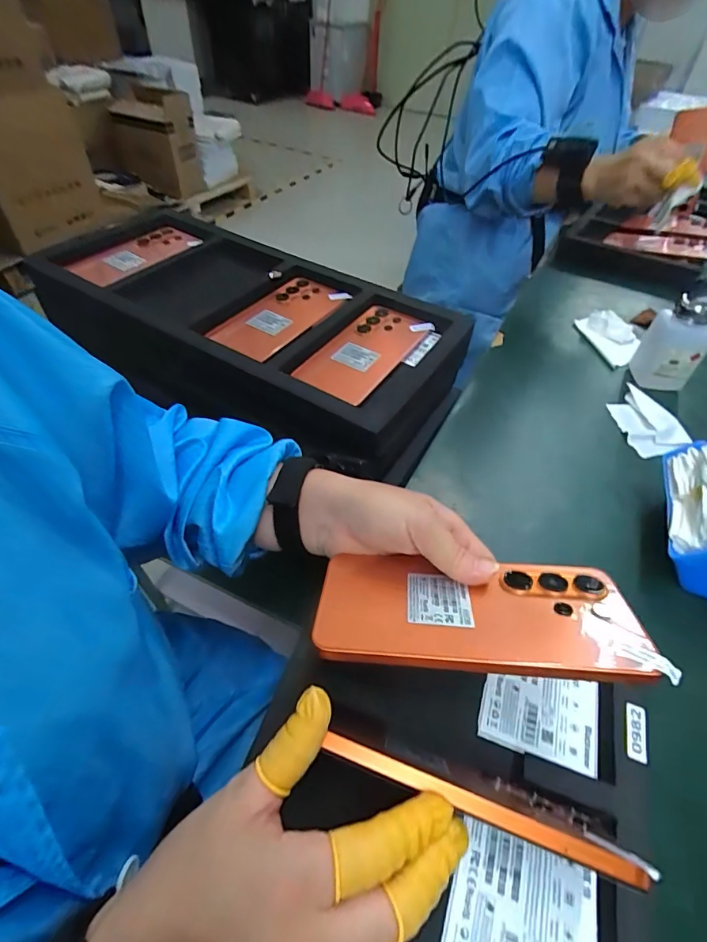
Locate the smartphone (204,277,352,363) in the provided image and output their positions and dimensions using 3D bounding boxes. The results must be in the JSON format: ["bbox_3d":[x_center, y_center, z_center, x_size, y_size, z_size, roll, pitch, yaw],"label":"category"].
[{"bbox_3d":[-0.080,-0.175,0.495,0.085,0.009,0.167,28,54,18],"label":"smartphone"}]

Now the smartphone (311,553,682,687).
[{"bbox_3d":[0.067,0.077,0.243,0.169,0.007,0.076,2,26,6],"label":"smartphone"}]

